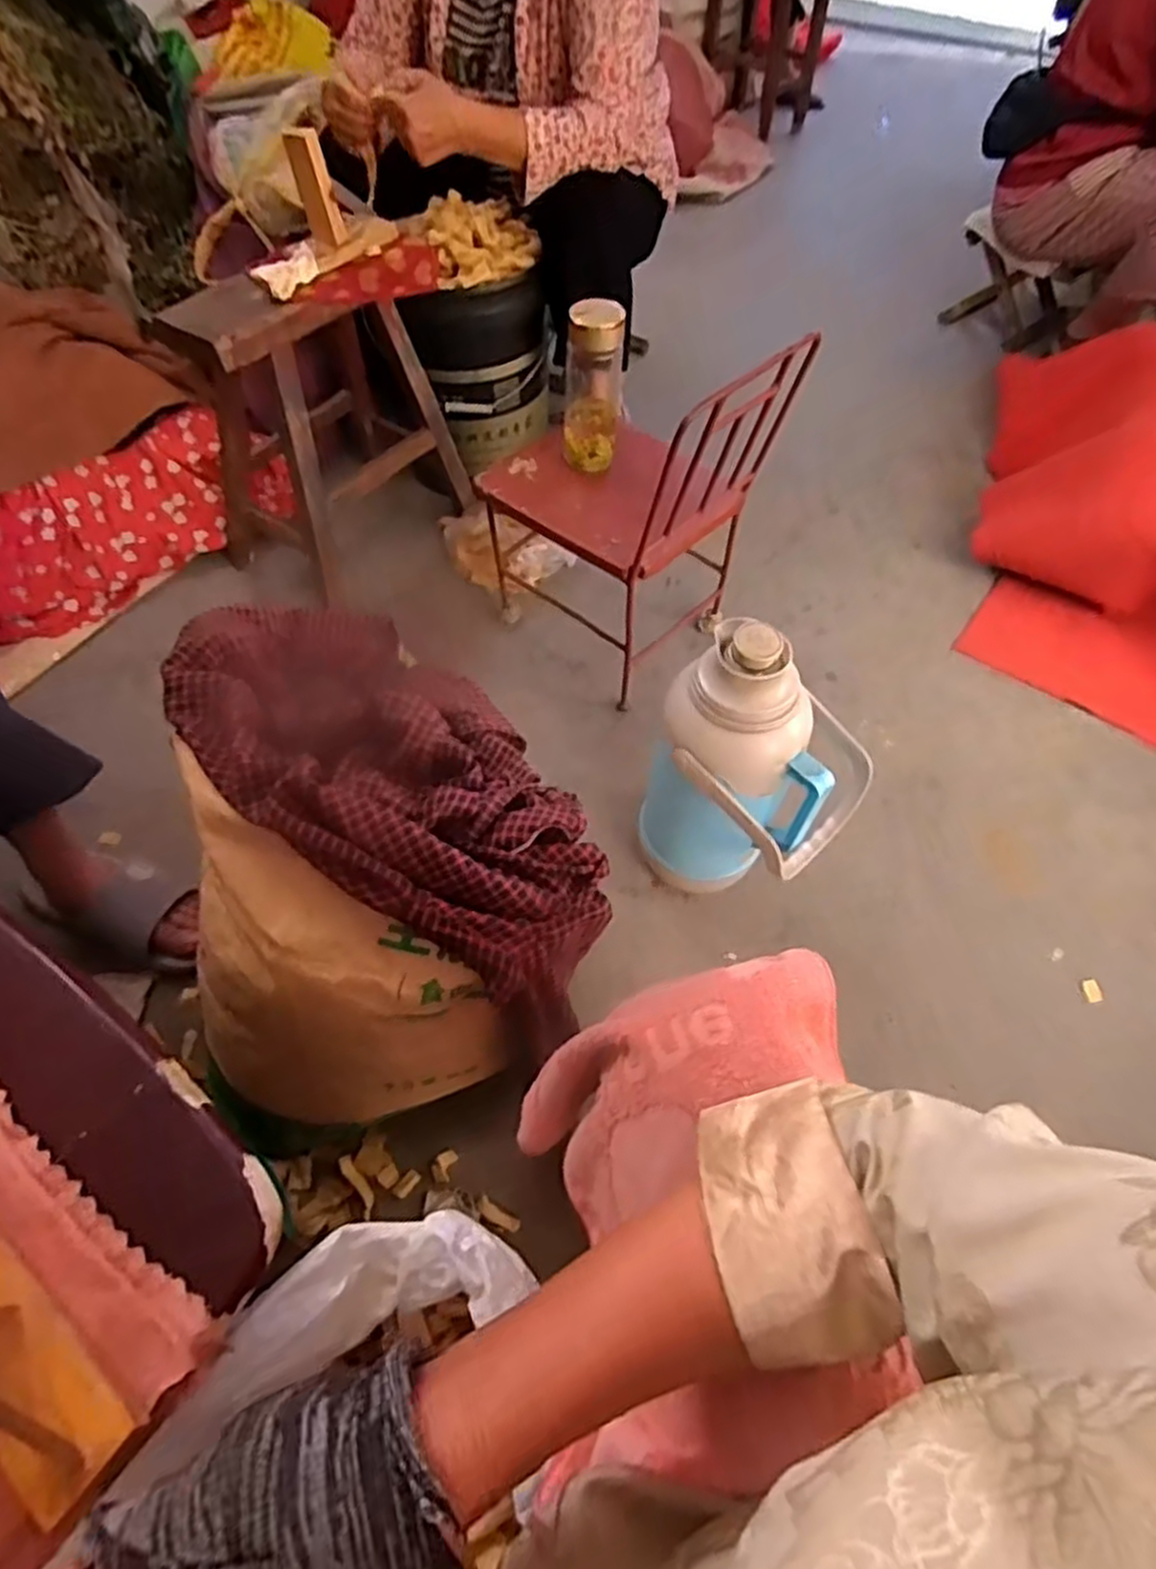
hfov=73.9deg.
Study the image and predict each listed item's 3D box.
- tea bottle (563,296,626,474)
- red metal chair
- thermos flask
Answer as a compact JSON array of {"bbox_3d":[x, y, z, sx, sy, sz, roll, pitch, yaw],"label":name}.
[{"bbox_3d":[0.020,-0.518,1.008,0.072,0.196,0.067,3,56,0],"label":"tea bottle"},{"bbox_3d":[0.059,-0.401,1.063,0.371,0.456,0.289,38,63,22],"label":"red metal chair"},{"bbox_3d":[0.193,-0.004,0.865,0.204,0.376,0.164,37,62,22],"label":"thermos flask"}]

